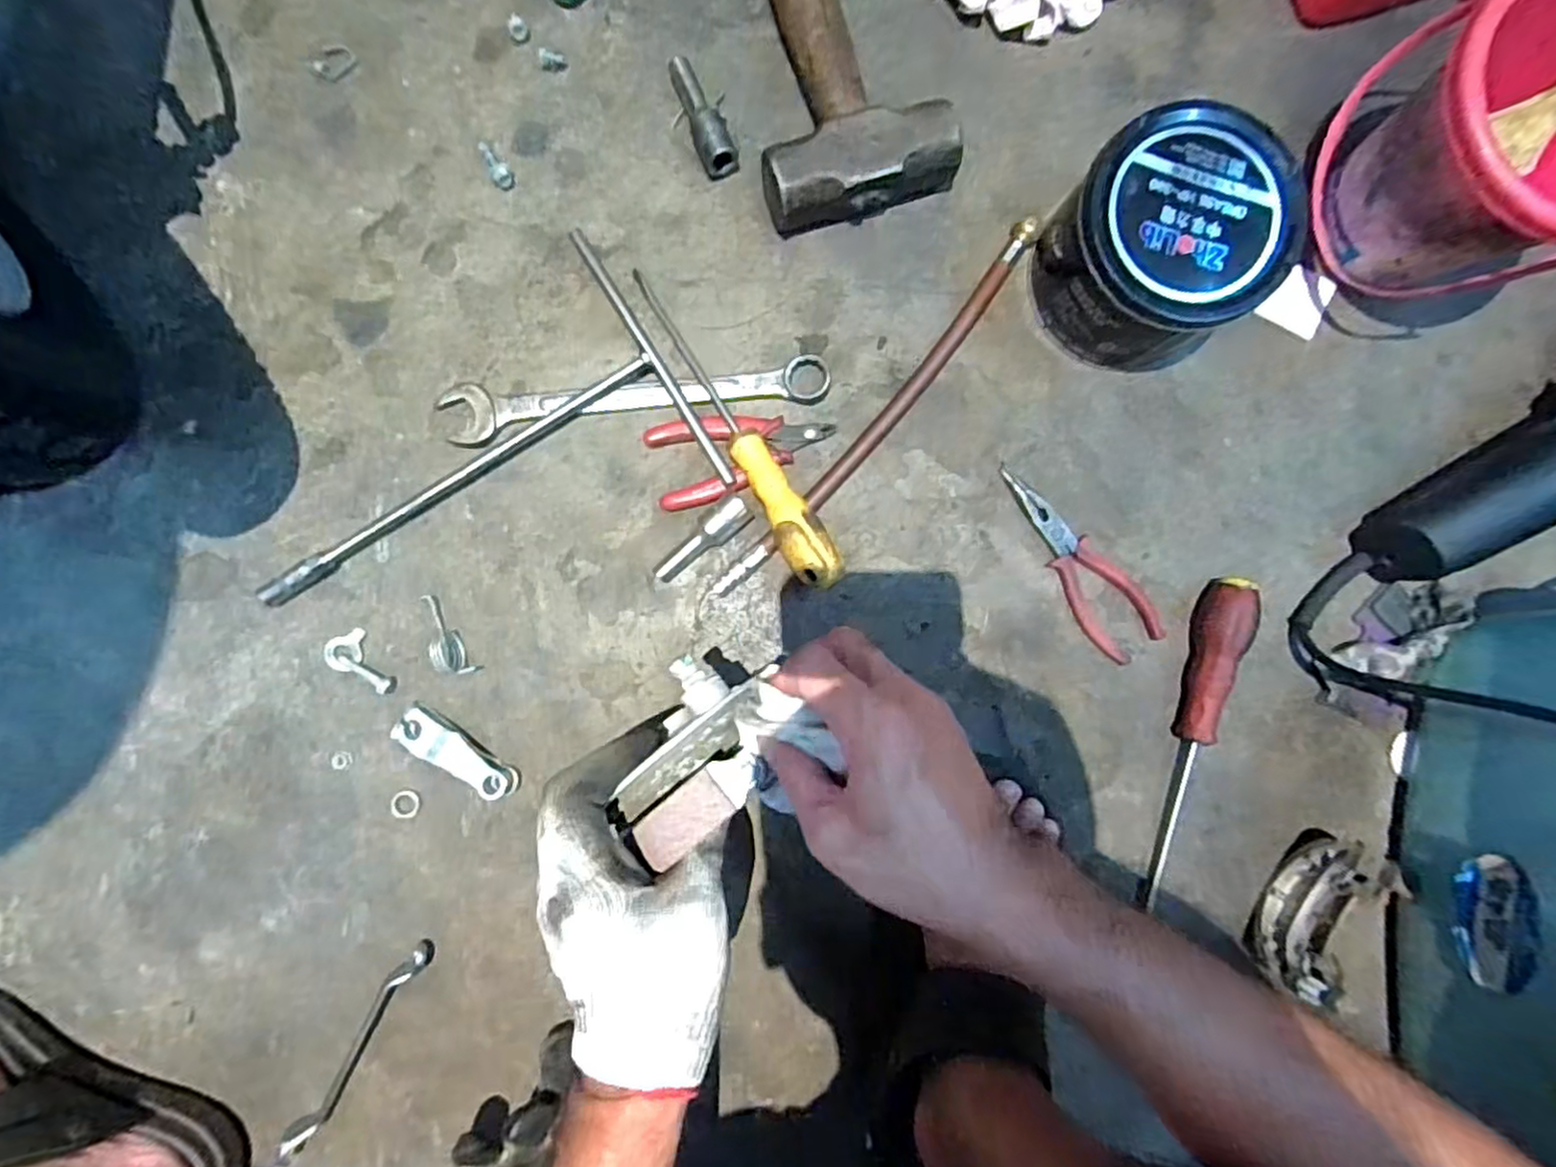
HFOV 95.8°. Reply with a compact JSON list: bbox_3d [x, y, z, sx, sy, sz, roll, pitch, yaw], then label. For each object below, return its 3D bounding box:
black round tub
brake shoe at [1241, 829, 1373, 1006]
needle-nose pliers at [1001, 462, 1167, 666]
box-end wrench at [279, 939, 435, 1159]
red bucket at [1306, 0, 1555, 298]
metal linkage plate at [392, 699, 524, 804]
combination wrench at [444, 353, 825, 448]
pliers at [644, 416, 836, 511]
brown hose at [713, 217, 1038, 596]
[{"bbox_3d":[0.235,-0.210,0.444,0.123,0.094,0.121,0,89,-2],"label":"black round tub"},{"bbox_3d":[0.358,0.217,0.461,0.045,0.050,0.103,30,88,-1],"label":"brake shoe"},{"bbox_3d":[0.208,-0.018,0.483,0.051,0.010,0.152,-34,90,-2],"label":"needle-nose pliers"},{"bbox_3d":[-0.276,0.305,0.463,0.017,0.012,0.158,33,88,-1],"label":"box-end wrench"},{"bbox_3d":[0.424,-0.263,0.431,0.153,0.141,0.153,0,89,-2],"label":"red bucket"},{"bbox_3d":[-0.211,0.112,0.466,0.087,0.017,0.028,31,88,-1],"label":"metal linkage plate"},{"bbox_3d":[-0.095,-0.126,0.472,0.256,0.012,0.035,-7,89,-2],"label":"combination wrench"},{"bbox_3d":[-0.023,-0.089,0.467,0.122,0.024,0.057,-15,89,-2],"label":"pliers"},{"bbox_3d":[0.074,-0.113,0.475,0.029,0.017,0.319,39,88,-1],"label":"brown hose"}]

